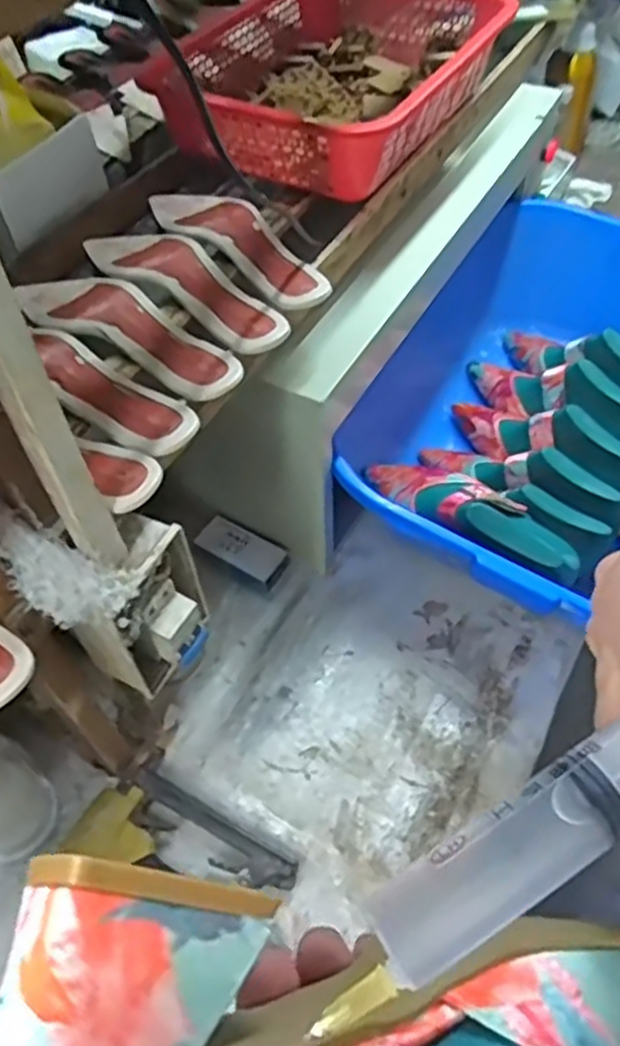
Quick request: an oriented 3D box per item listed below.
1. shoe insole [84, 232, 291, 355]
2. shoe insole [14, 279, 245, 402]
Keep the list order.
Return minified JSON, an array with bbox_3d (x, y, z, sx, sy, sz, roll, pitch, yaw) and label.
[{"bbox_3d":[-0.109,-0.215,0.645,0.233,0.016,0.074,37,62,24],"label":"shoe insole"},{"bbox_3d":[-0.153,-0.165,0.612,0.227,0.020,0.072,27,58,19],"label":"shoe insole"}]

